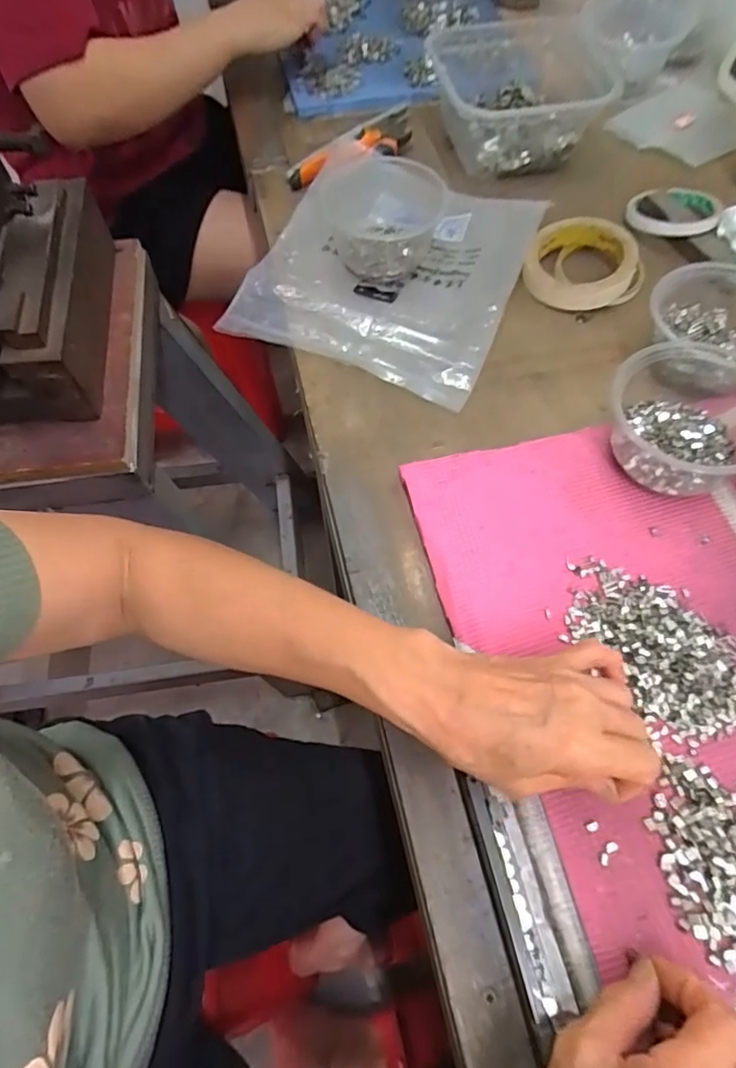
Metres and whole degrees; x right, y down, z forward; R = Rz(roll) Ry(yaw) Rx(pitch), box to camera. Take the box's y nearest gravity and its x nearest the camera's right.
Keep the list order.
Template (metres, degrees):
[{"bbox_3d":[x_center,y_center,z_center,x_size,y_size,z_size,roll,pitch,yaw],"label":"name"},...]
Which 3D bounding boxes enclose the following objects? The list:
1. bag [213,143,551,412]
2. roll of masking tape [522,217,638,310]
[{"bbox_3d":[0.020,-0.260,0.540,0.235,0.032,0.258,20,66,12],"label":"bag"},{"bbox_3d":[0.198,-0.254,0.537,0.095,0.040,0.094,-1,63,2],"label":"roll of masking tape"}]

